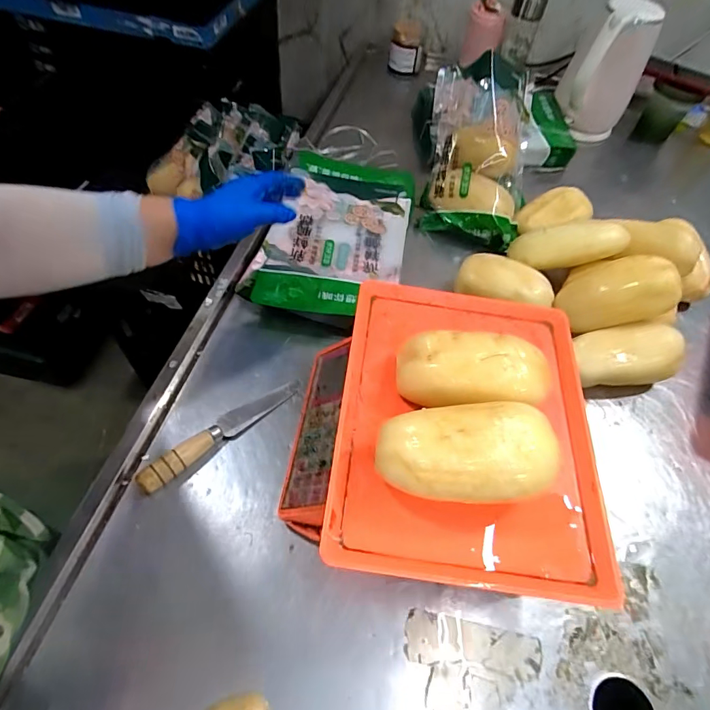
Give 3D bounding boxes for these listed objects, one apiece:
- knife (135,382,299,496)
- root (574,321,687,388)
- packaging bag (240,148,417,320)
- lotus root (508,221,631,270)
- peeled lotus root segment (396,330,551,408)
[{"bbox_3d":[-0.153,0.084,0.501,0.202,0.034,0.027,-37,66,-26],"label":"knife"},{"bbox_3d":[0.356,-0.001,0.580,0.139,0.076,0.075,-2,56,-7],"label":"root"},{"bbox_3d":[-0.025,-0.198,0.676,0.207,0.023,0.339,12,56,3],"label":"packaging bag"},{"bbox_3d":[0.312,-0.167,0.640,0.163,0.049,0.062,-5,55,12],"label":"lotus root"},{"bbox_3d":[0.108,0.018,0.406,0.136,0.065,0.072,7,56,0],"label":"peeled lotus root segment"}]

